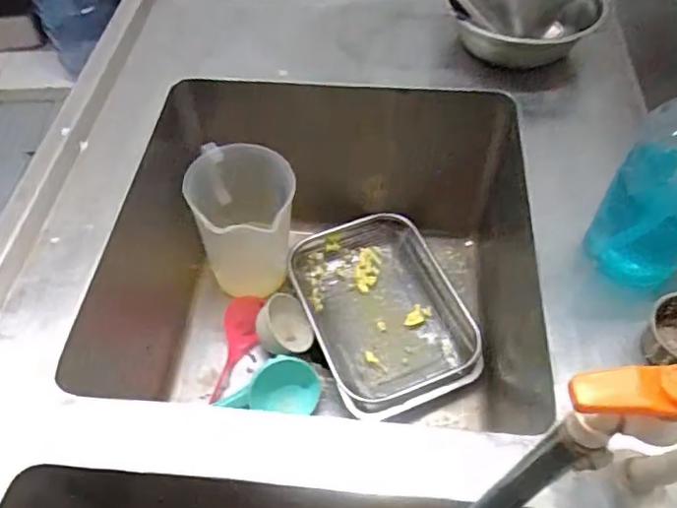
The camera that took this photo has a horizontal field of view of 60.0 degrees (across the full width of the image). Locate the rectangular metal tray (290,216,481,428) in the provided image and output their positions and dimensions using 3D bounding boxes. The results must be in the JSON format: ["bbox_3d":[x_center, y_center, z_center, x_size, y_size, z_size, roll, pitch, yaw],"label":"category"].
[{"bbox_3d":[0.072,0.081,0.886,0.230,0.076,0.308,-19,55,-11],"label":"rectangular metal tray"}]

